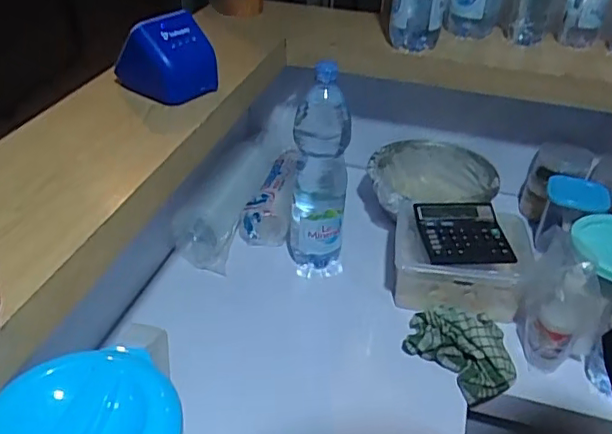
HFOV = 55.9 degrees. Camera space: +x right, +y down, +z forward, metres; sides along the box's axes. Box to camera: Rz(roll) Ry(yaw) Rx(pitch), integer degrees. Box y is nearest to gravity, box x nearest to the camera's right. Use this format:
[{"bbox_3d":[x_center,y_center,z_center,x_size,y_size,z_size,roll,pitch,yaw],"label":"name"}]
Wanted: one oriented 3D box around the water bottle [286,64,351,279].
[{"bbox_3d":[0.022,-0.058,0.894,0.088,0.343,0.087,2,36,-2],"label":"water bottle"}]

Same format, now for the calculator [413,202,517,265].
[{"bbox_3d":[0.238,0.022,0.874,0.121,0.025,0.131,1,36,-2],"label":"calculator"}]

